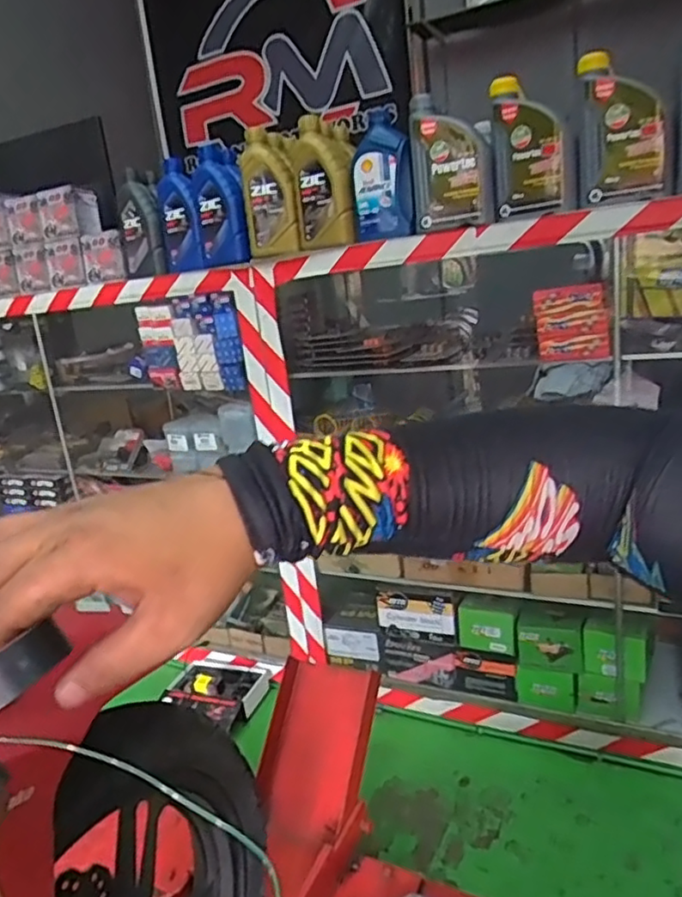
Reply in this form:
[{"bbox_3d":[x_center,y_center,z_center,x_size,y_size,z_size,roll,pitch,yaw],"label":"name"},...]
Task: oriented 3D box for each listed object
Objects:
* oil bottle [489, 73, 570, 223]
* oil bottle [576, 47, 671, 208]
[{"bbox_3d":[0.317,-0.507,1.062,0.121,0.211,0.060,-1,16,22],"label":"oil bottle"},{"bbox_3d":[0.433,-0.495,0.976,0.134,0.205,0.055,0,16,23],"label":"oil bottle"}]

